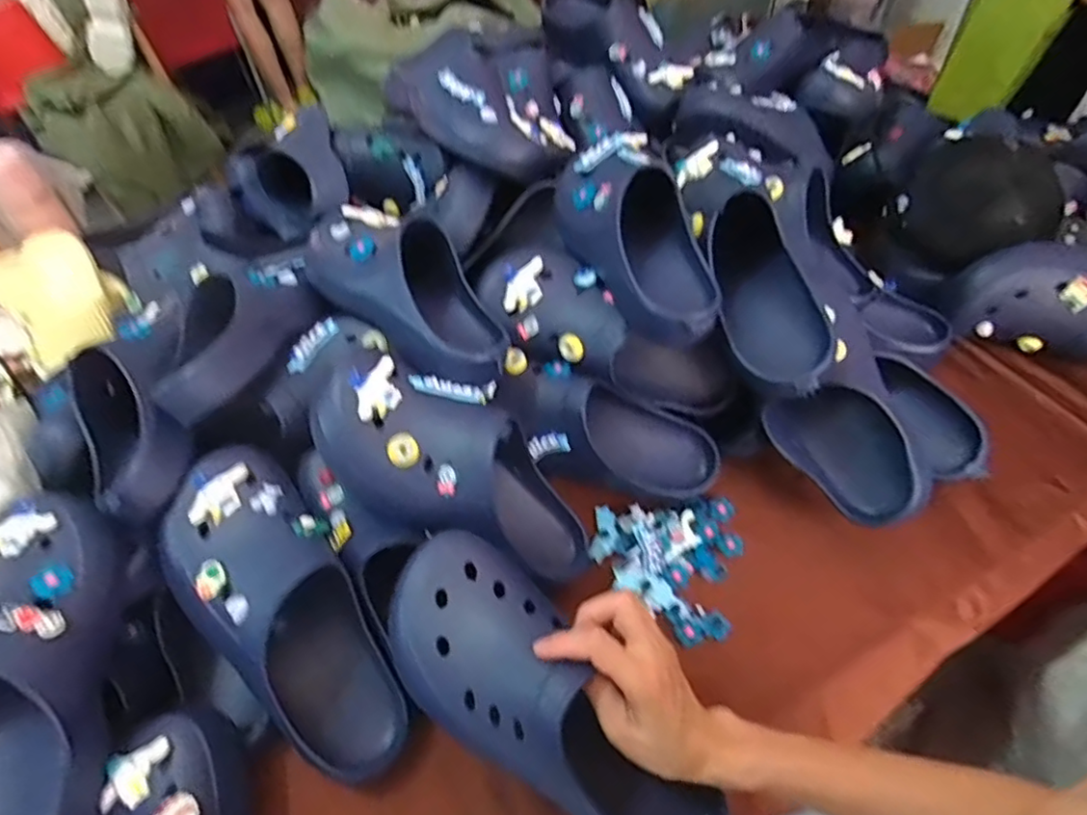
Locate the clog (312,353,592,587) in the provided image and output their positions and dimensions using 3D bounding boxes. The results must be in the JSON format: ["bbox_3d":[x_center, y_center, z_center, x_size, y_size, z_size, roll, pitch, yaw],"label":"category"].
[{"bbox_3d":[-0.064,0.059,0.549,0.284,0.098,0.117,35,52,-18],"label":"clog"}]

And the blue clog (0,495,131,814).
[{"bbox_3d":[-0.387,0.200,0.462,0.122,0.098,0.275,-6,70,0],"label":"blue clog"}]

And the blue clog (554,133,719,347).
[{"bbox_3d":[0.088,-0.167,0.587,0.104,0.089,0.251,-17,66,-9],"label":"blue clog"}]

